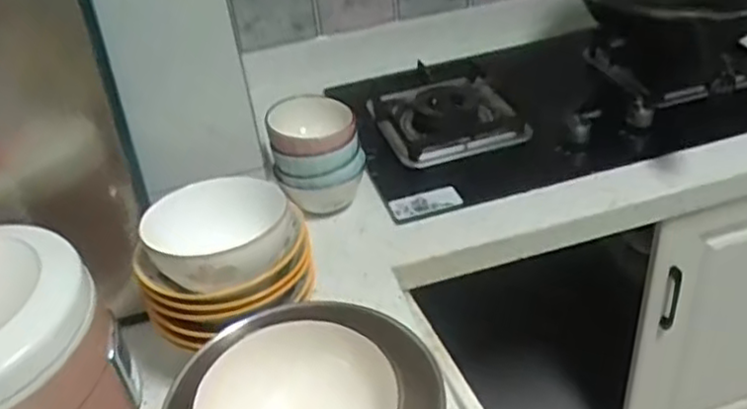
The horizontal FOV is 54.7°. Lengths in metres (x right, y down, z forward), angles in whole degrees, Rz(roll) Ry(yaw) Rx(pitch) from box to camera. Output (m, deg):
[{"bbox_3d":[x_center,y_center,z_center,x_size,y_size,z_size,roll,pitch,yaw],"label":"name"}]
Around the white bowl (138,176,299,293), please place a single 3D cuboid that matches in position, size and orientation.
[{"bbox_3d":[-0.158,0.031,0.761,0.151,0.062,0.148,-4,37,3],"label":"white bowl"}]

